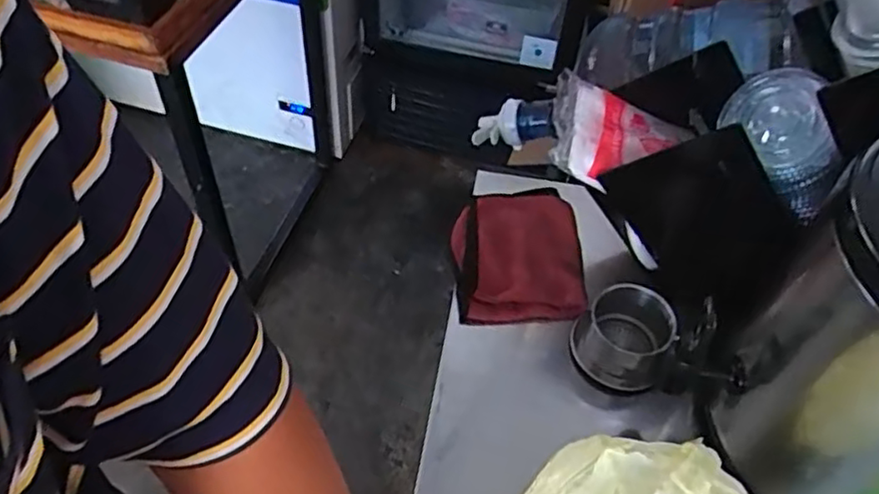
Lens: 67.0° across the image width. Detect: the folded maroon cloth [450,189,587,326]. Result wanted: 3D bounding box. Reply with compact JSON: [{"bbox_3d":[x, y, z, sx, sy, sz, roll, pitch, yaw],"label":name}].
[{"bbox_3d":[0.082,0.007,0.699,0.129,0.025,0.159,2,50,-3],"label":"folded maroon cloth"}]

